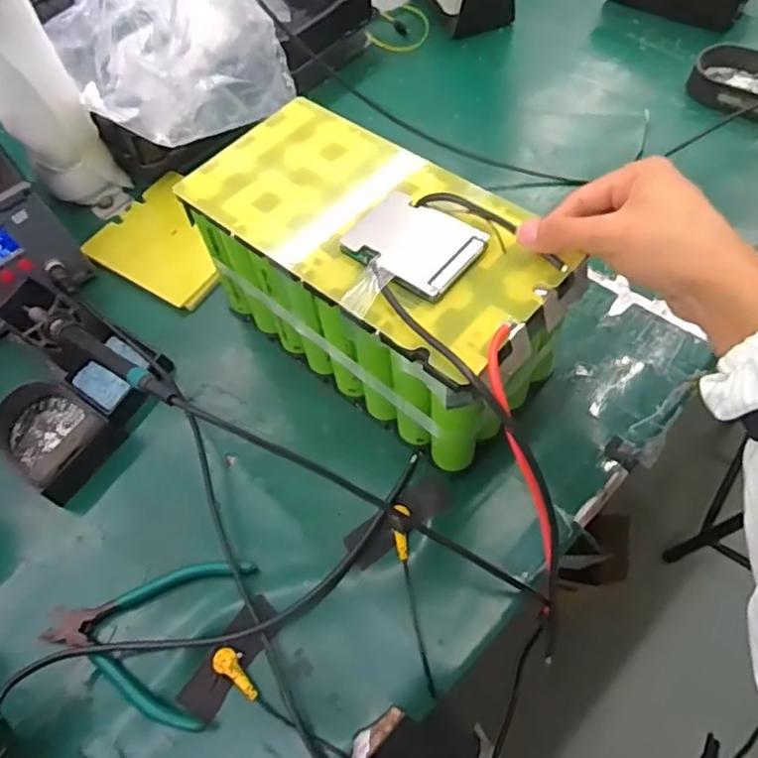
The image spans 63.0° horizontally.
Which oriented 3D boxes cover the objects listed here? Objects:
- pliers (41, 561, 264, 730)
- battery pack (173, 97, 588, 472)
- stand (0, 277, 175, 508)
[{"bbox_3d":[-0.167,0.174,0.437,0.133,0.020,0.106,9,61,9],"label":"pliers"},{"bbox_3d":[0.000,-0.079,0.474,0.272,0.136,0.135,35,69,21],"label":"battery pack"},{"bbox_3d":[-0.288,-0.003,0.527,0.168,0.081,0.148,27,66,18],"label":"stand"}]

